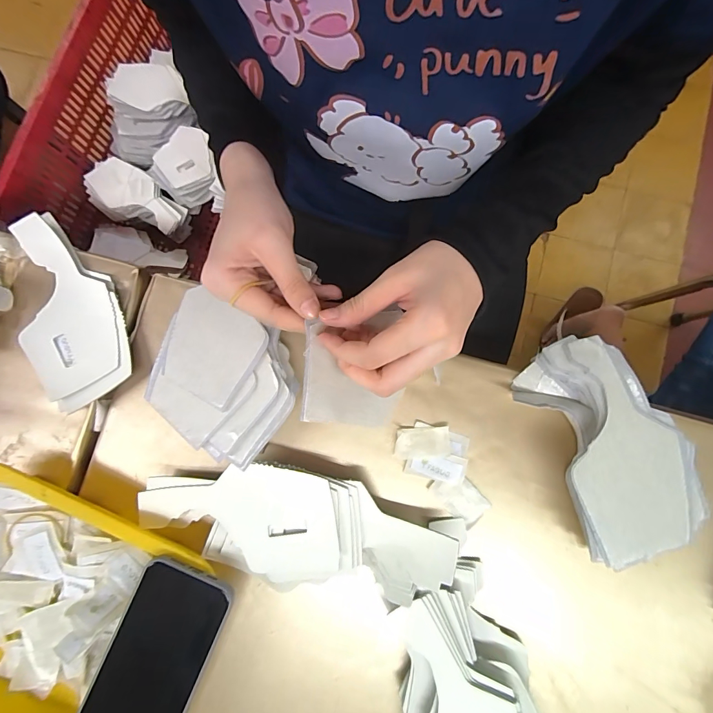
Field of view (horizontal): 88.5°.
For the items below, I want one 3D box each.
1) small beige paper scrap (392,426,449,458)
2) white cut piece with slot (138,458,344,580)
[{"bbox_3d":[0.063,0.083,0.355,0.053,0.005,0.027,-4,79,4],"label":"small beige paper scrap"},{"bbox_3d":[-0.104,0.140,0.331,0.182,0.008,0.091,12,88,6],"label":"white cut piece with slot"}]

